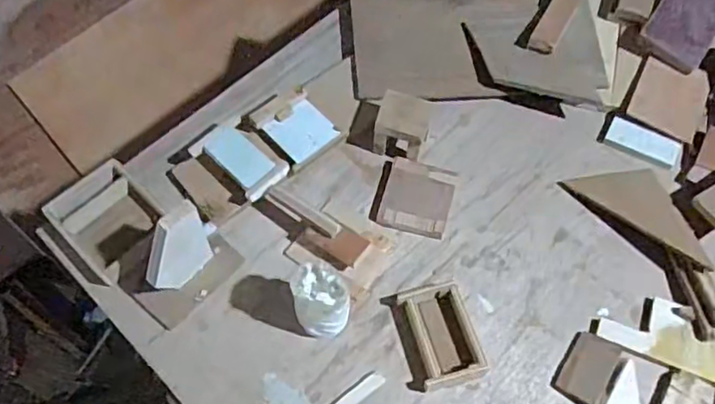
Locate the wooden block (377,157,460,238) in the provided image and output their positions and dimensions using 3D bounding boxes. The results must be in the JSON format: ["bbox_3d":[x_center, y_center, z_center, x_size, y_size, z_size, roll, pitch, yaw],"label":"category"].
[{"bbox_3d":[0.082,-0.005,0.841,0.091,0.025,0.102,13,61,8],"label":"wooden block"}]

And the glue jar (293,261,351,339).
[{"bbox_3d":[-0.039,0.119,0.718,0.060,0.098,0.058,0,60,1],"label":"glue jar"}]

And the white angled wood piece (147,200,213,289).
[{"bbox_3d":[-0.214,0.060,0.731,0.019,0.122,0.083,40,68,21],"label":"white angled wood piece"}]

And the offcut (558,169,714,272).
[{"bbox_3d":[0.388,0.001,0.824,0.199,0.014,0.091,40,68,21],"label":"offcut"}]

